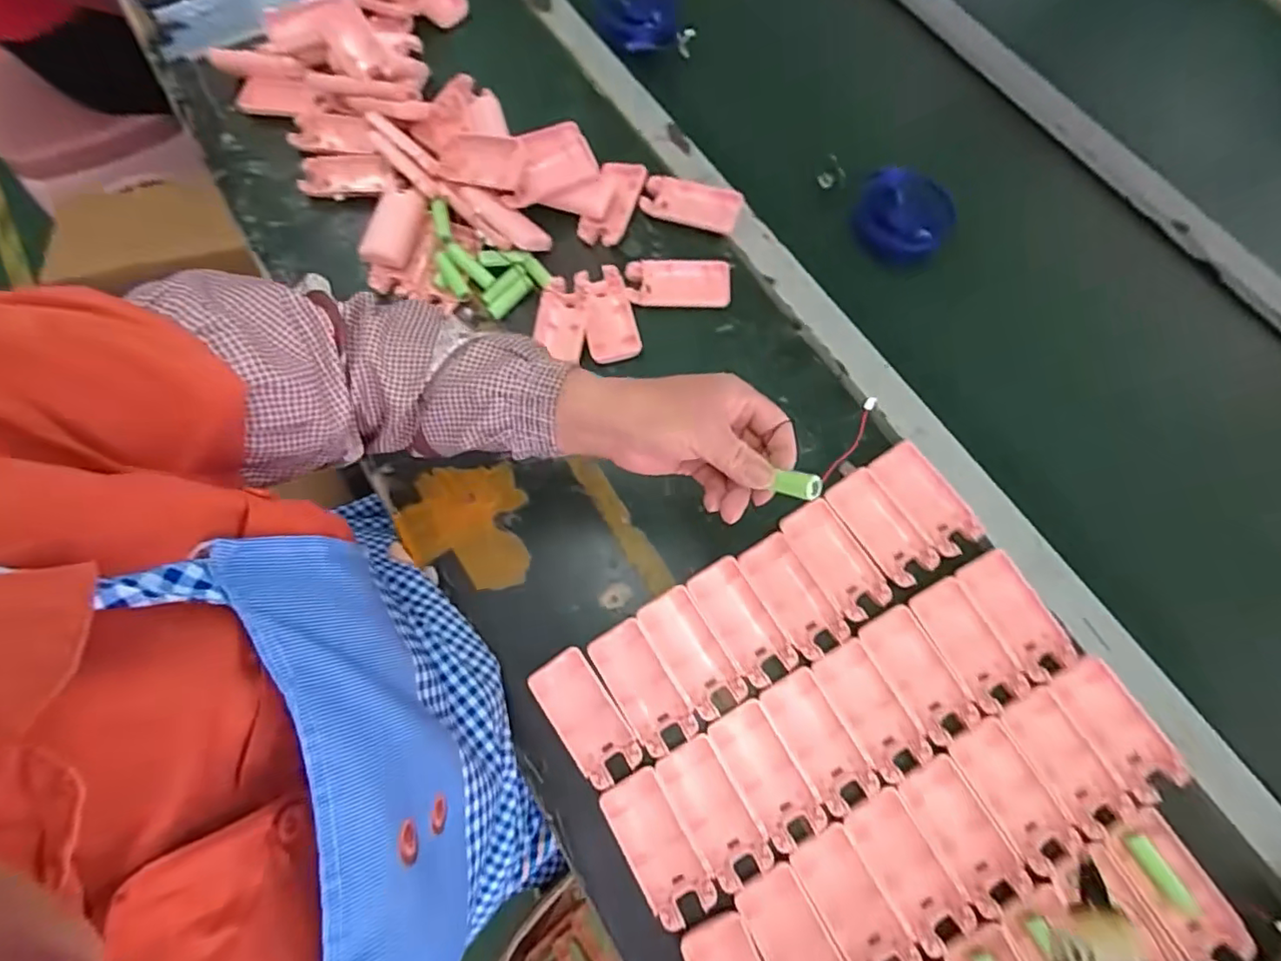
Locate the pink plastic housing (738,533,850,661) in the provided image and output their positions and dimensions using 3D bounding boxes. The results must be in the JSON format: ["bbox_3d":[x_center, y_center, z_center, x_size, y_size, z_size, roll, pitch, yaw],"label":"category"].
[{"bbox_3d":[0.118,0.089,0.445,0.044,0.011,0.092,-30,74,-10],"label":"pink plastic housing"}]

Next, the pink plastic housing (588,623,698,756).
[{"bbox_3d":[0.001,0.154,0.427,0.042,0.018,0.091,-31,74,-10],"label":"pink plastic housing"}]

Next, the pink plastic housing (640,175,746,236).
[{"bbox_3d":[0.050,-0.272,0.563,0.095,0.020,0.042,16,72,5],"label":"pink plastic housing"}]

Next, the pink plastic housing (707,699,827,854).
[{"bbox_3d":[0.089,0.208,0.408,0.042,0.015,0.090,-28,74,-10],"label":"pink plastic housing"}]

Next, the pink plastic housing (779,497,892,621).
[{"bbox_3d":[0.154,0.061,0.450,0.046,0.012,0.093,-33,74,-11],"label":"pink plastic housing"}]

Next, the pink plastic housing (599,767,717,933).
[{"bbox_3d":[0.012,0.252,0.396,0.043,0.021,0.093,-29,74,-10],"label":"pink plastic housing"}]

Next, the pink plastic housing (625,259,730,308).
[{"bbox_3d":[0.035,-0.184,0.532,0.094,0.012,0.046,1,71,0],"label":"pink plastic housing"}]

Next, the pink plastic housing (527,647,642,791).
[{"bbox_3d":[-0.041,0.174,0.422,0.045,0.020,0.093,-35,75,-12],"label":"pink plastic housing"}]

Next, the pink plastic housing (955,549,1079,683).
[{"bbox_3d":[0.287,0.102,0.439,0.047,0.011,0.093,-27,73,-9],"label":"pink plastic housing"}]

